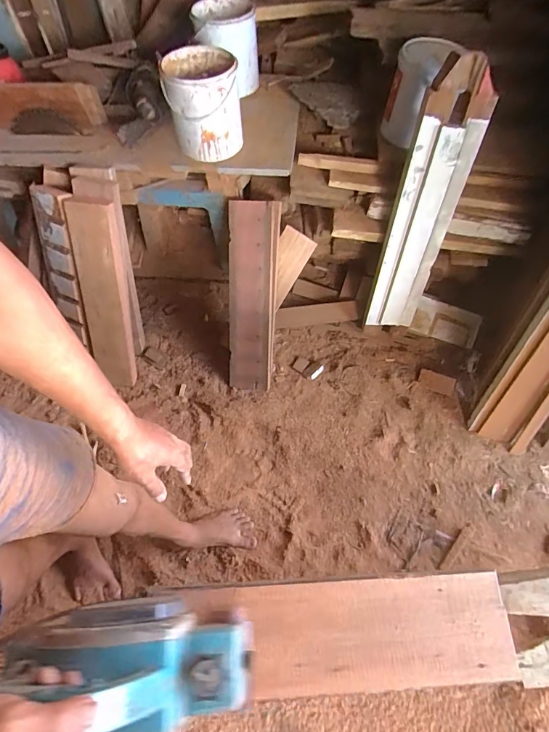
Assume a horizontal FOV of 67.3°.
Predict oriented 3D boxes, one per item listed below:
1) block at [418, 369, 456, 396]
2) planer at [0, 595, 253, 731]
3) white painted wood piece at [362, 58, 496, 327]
[{"bbox_3d":[0.536,0.052,1.364,0.114,0.013,0.068,22,68,11],"label":"block"},{"bbox_3d":[-0.156,0.326,0.416,0.254,0.147,0.140,-11,66,-4],"label":"planer"},{"bbox_3d":[0.390,-0.386,1.116,0.159,0.737,0.076,12,51,7],"label":"white painted wood piece"}]

